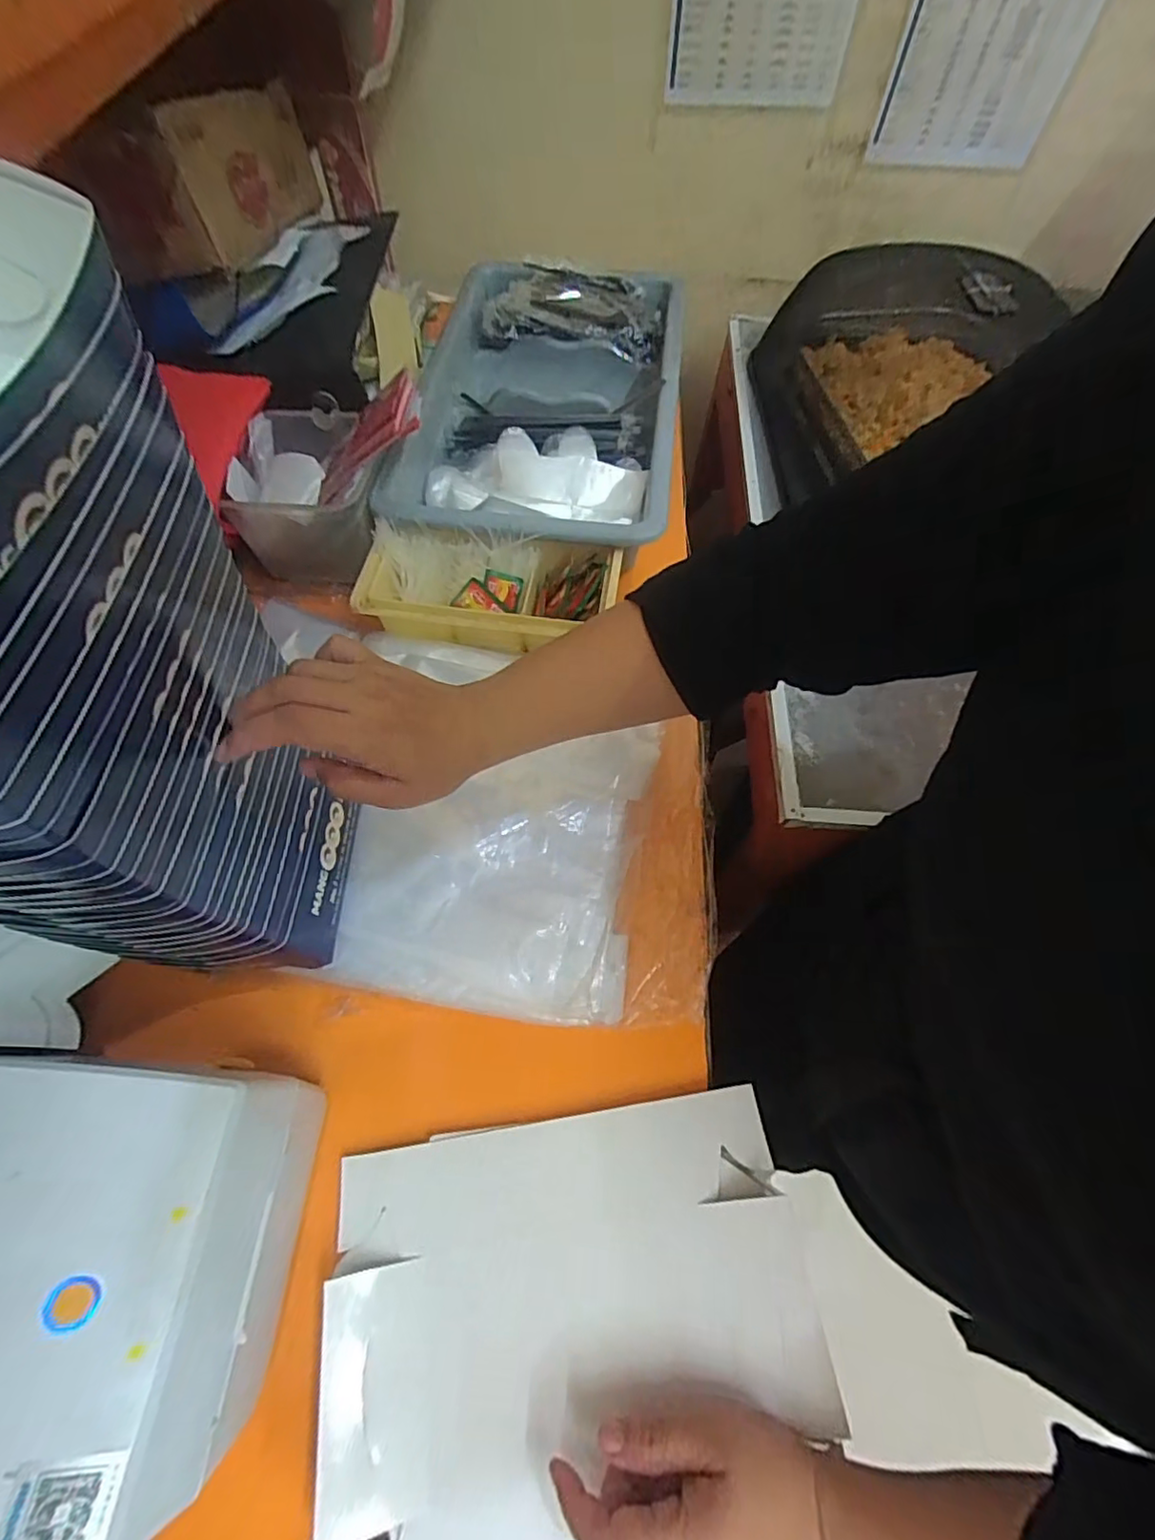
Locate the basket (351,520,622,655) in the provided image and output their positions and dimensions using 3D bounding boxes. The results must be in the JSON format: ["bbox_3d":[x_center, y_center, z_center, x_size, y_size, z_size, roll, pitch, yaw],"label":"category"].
[{"bbox_3d":[-0.079,-0.169,0.557,0.235,0.055,0.097,6,62,2],"label":"basket"}]

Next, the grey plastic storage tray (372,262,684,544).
[{"bbox_3d":[-0.032,-0.421,0.687,0.283,0.079,0.471,6,62,2],"label":"grey plastic storage tray"}]

